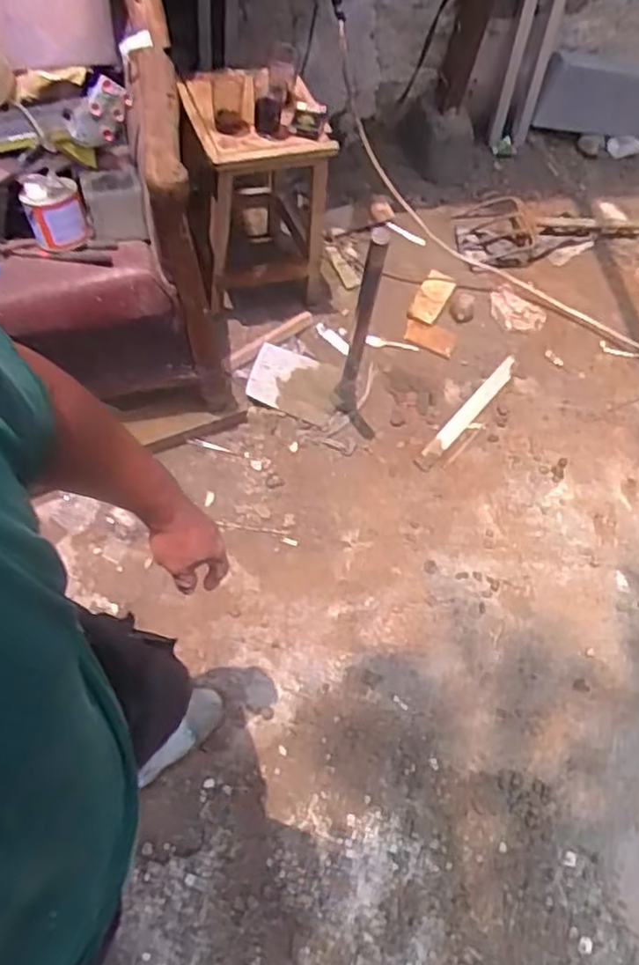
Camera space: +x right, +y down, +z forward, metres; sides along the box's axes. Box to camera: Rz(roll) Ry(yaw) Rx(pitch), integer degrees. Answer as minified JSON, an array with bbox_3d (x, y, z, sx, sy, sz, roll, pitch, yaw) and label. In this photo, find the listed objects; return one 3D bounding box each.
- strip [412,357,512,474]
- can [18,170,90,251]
[{"bbox_3d":[0.386,-0.185,1.787,0.046,0.017,0.431,38,63,12],"label":"strip"},{"bbox_3d":[-0.465,-0.474,1.221,0.097,0.095,0.087,-17,66,-16],"label":"can"}]

